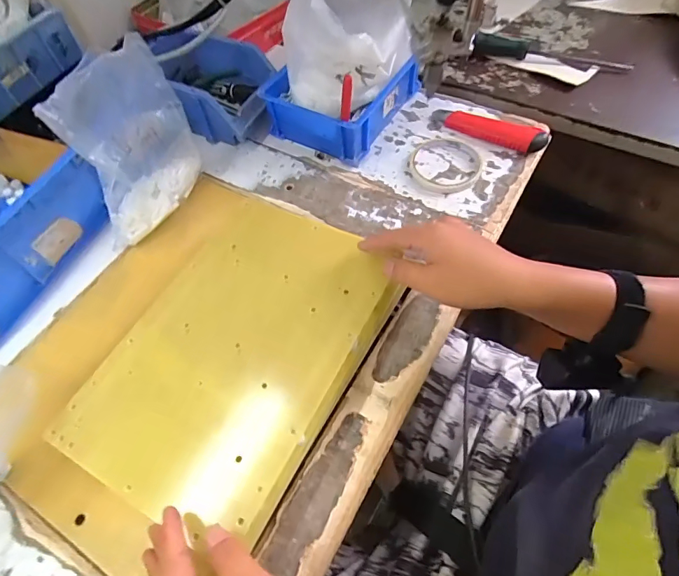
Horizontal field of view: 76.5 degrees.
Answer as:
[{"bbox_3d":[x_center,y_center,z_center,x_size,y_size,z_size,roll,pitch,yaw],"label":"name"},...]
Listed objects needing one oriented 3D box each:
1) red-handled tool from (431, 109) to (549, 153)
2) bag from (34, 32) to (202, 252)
[{"bbox_3d":[0.189,-0.205,0.552,0.144,0.020,0.034,25,63,17],"label":"red-handled tool"},{"bbox_3d":[-0.218,-0.149,0.455,0.053,0.175,0.142,24,63,16],"label":"bag"}]

